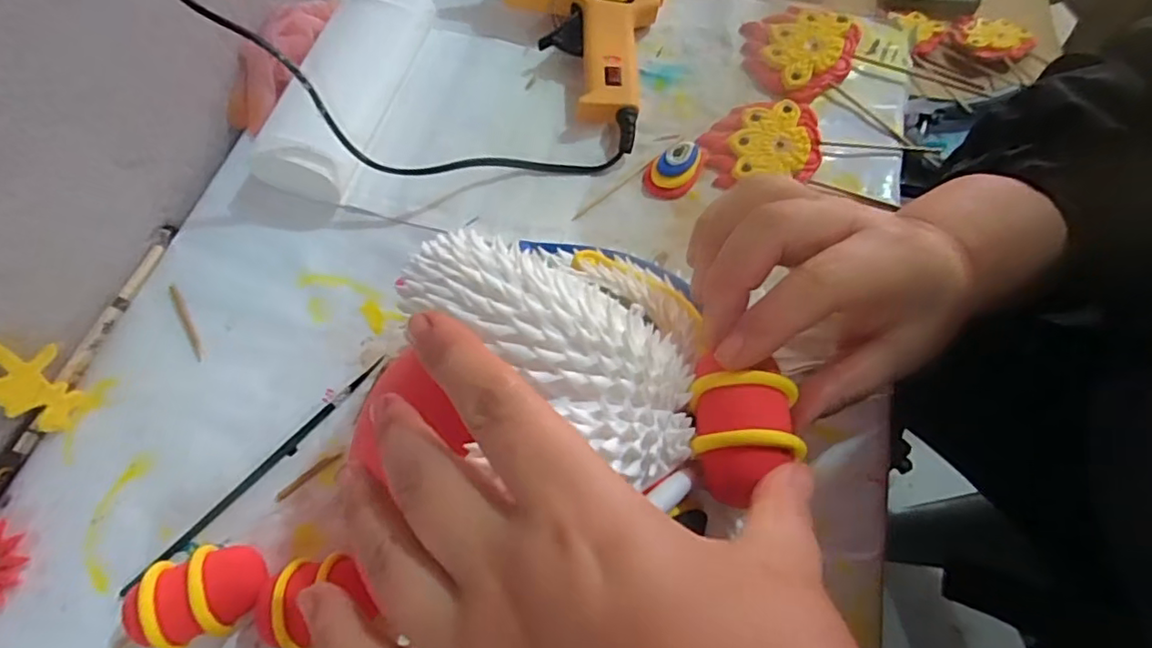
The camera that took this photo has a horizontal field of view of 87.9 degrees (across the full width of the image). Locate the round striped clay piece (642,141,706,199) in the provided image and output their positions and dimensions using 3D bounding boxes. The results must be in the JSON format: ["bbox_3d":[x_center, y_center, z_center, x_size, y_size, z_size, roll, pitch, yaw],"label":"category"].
[{"bbox_3d":[0.062,-0.099,0.374,0.033,0.021,0.038,14,66,7],"label":"round striped clay piece"}]

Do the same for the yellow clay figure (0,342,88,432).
[{"bbox_3d":[-0.275,0.029,0.300,0.020,0.049,0.038,5,66,4],"label":"yellow clay figure"}]

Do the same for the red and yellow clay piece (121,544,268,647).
[{"bbox_3d":[-0.169,0.124,0.273,0.052,0.030,0.036,-25,68,-11],"label":"red and yellow clay piece"}]

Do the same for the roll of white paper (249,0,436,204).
[{"bbox_3d":[-0.147,-0.156,0.387,0.072,0.043,0.158,13,66,6],"label":"roll of white paper"}]

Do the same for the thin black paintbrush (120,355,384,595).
[{"bbox_3d":[-0.162,0.075,0.309,0.007,0.004,0.158,39,71,16],"label":"thin black paintbrush"}]

